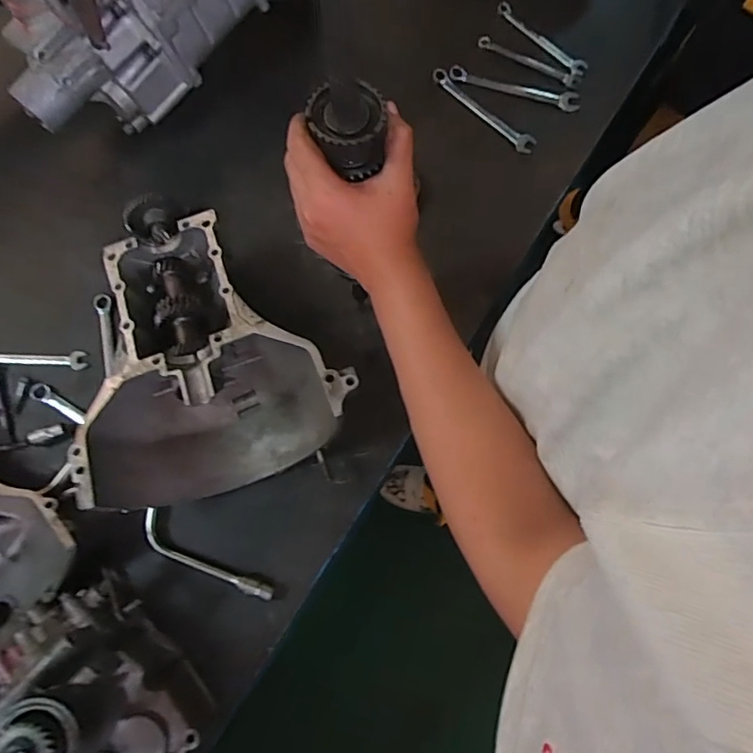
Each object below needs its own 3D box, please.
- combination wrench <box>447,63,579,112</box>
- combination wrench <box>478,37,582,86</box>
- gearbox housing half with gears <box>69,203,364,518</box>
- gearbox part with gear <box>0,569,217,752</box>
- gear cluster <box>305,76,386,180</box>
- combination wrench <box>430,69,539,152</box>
[{"bbox_3d":[0.207,-0.433,0.815,0.196,0.012,0.031,17,77,3],"label":"combination wrench"},{"bbox_3d":[0.230,-0.478,0.826,0.162,0.011,0.024,26,77,5],"label":"combination wrench"},{"bbox_3d":[-0.177,-0.051,0.651,0.280,0.139,0.396,-1,76,-1],"label":"gearbox housing half with gears"},{"bbox_3d":[-0.264,0.300,0.516,0.217,0.188,0.122,42,79,8],"label":"gearbox part with gear"},{"bbox_3d":[-0.021,-0.183,0.400,0.052,0.034,0.057,-2,77,-2],"label":"gear cluster"},{"bbox_3d":[0.157,-0.395,0.803,0.189,0.009,0.025,43,79,8],"label":"combination wrench"}]

